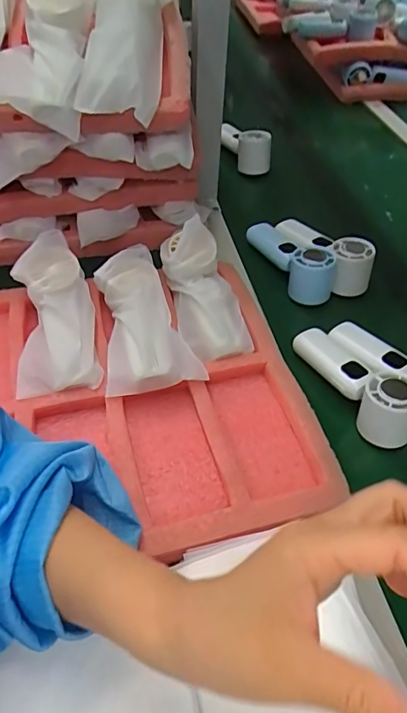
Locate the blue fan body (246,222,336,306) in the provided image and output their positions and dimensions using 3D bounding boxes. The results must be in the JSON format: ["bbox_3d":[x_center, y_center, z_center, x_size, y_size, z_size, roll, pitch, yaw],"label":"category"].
[{"bbox_3d":[0.109,-0.133,0.627,0.050,0.060,0.144,-21,53,-19],"label":"blue fan body"}]

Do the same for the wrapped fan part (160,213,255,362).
[{"bbox_3d":[-0.002,-0.069,0.522,0.068,0.042,0.155,-12,70,-14],"label":"wrapped fan part"}]

